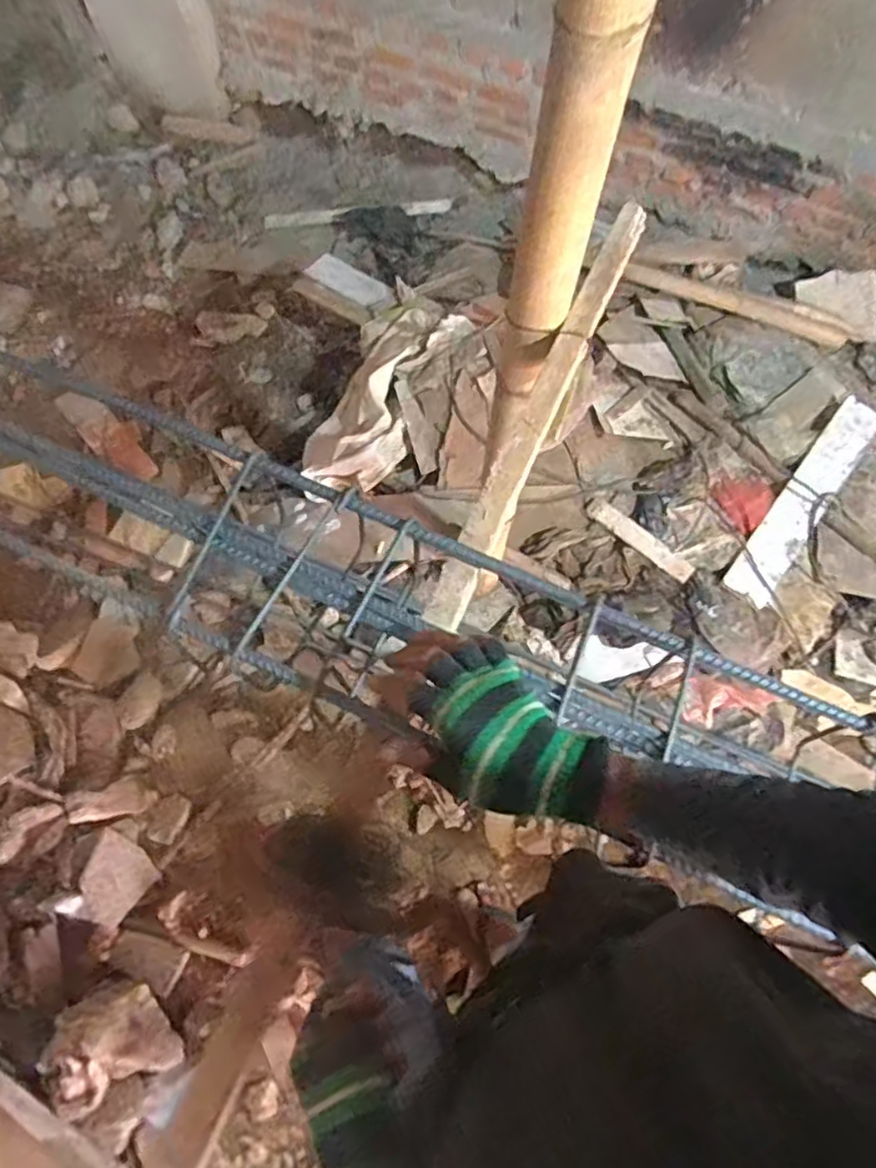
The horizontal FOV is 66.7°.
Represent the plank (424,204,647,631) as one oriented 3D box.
[{"bbox_3d":[0.125,-0.214,0.735,0.041,0.027,0.588,22,70,7],"label":"plank"}]

